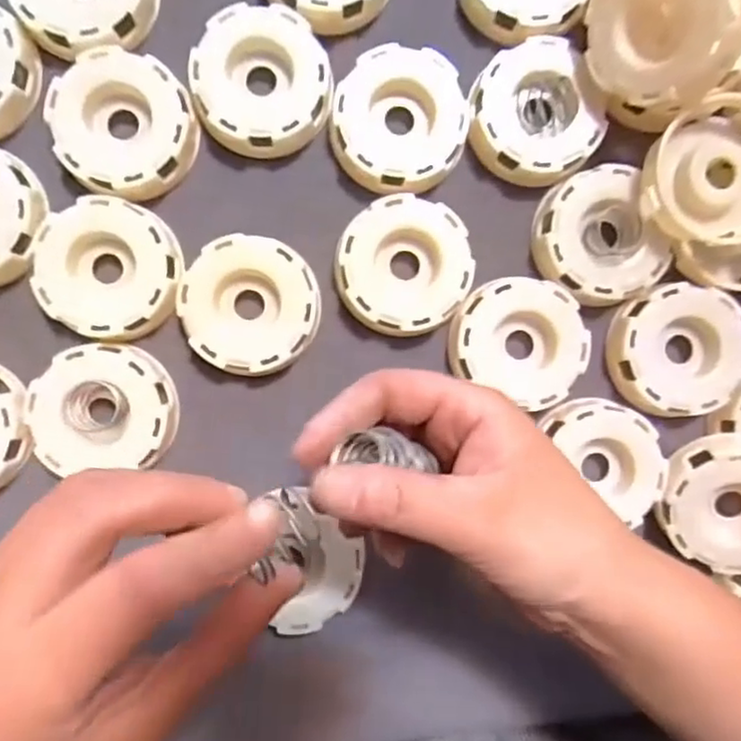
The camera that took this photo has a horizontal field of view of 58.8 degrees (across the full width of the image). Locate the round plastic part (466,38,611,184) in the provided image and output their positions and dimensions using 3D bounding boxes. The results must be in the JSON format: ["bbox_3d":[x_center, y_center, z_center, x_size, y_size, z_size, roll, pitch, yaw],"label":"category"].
[{"bbox_3d":[0.081,-0.125,0.325,0.064,0.021,0.063,0,91,-3],"label":"round plastic part"}]

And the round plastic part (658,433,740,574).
[{"bbox_3d":[0.178,0.066,0.320,0.067,0.021,0.065,0,91,-3],"label":"round plastic part"}]

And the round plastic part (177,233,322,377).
[{"bbox_3d":[-0.058,-0.031,0.321,0.063,0.022,0.063,0,91,-3],"label":"round plastic part"}]

